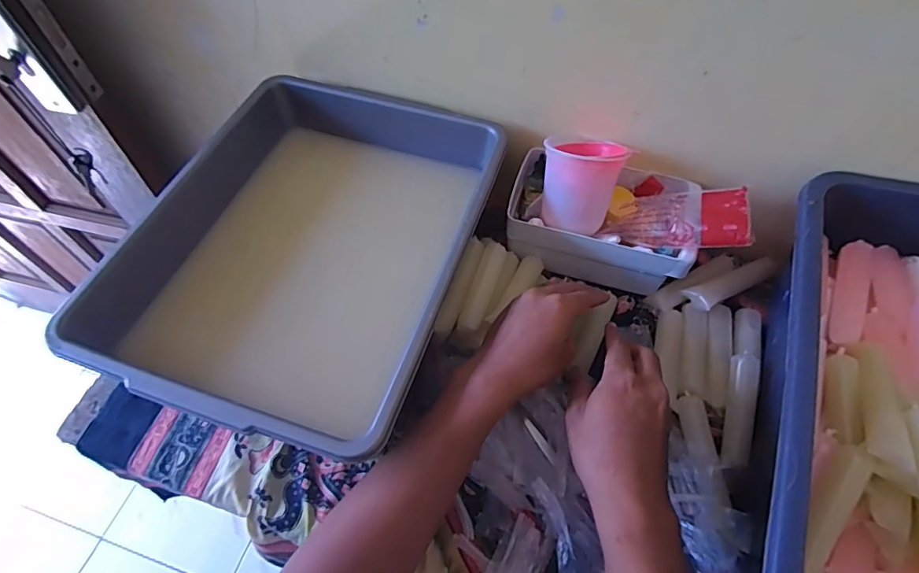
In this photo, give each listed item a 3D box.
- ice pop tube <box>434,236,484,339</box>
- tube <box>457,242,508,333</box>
[{"bbox_3d":[0.002,-0.001,0.503,0.018,0.021,0.111,16,59,11],"label":"ice pop tube"},{"bbox_3d":[0.025,0.002,0.510,0.024,0.025,0.109,16,59,11],"label":"tube"}]

